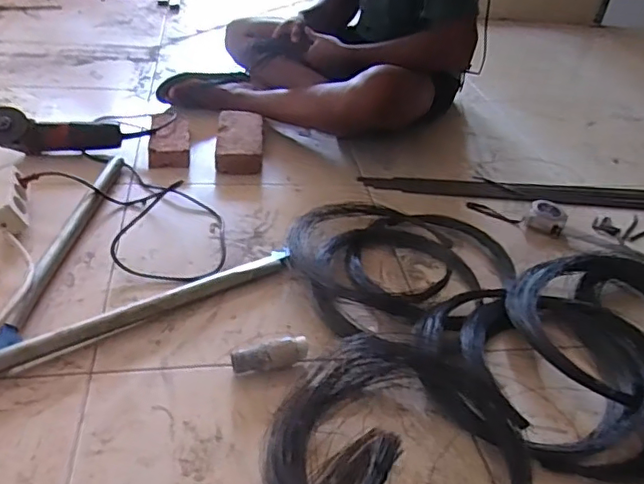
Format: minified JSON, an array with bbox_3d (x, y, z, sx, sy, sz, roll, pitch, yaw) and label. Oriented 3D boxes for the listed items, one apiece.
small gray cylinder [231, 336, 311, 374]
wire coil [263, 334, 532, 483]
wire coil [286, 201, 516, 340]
[{"bbox_3d":[-0.072,0.156,0.781,0.105,0.026,0.034,-12,38,-4],"label":"small gray cylinder"},{"bbox_3d":[0.085,0.248,0.672,0.295,0.063,0.312,5,36,-4],"label":"wire coil"},{"bbox_3d":[0.124,0.027,0.990,0.347,0.052,0.323,5,36,-4],"label":"wire coil"}]

